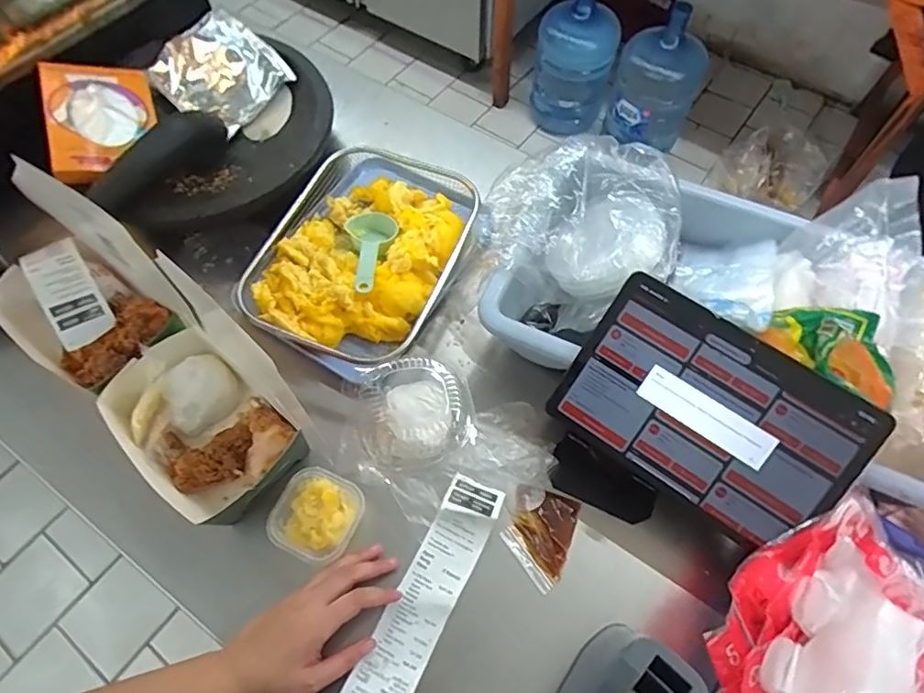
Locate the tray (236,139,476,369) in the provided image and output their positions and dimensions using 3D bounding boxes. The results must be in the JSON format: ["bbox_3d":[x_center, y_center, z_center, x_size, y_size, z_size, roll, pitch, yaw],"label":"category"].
[{"bbox_3d":[-0.116,-0.120,0.677,0.222,0.054,0.305,23,65,11],"label":"tray"}]

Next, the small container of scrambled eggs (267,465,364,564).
[{"bbox_3d":[-0.142,0.168,0.538,0.080,0.044,0.080,20,64,10],"label":"small container of scrambled eggs"}]

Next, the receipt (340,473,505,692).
[{"bbox_3d":[-0.034,0.238,0.507,0.056,0.025,0.242,25,64,12],"label":"receipt"}]

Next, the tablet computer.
[{"bbox_3d":[0.224,0.064,0.499,0.246,0.014,0.165,34,97,14],"label":"tablet computer"}]

